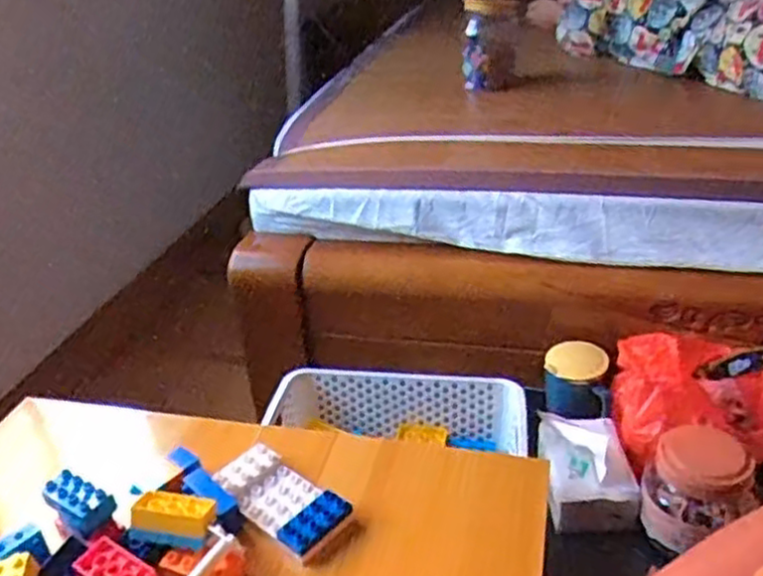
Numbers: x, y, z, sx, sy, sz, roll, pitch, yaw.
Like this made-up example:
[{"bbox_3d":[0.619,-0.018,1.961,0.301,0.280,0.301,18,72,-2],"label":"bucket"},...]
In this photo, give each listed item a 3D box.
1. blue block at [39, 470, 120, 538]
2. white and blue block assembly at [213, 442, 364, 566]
[{"bbox_3d":[-0.260,0.183,0.633,0.063,0.023,0.034,24,53,24],"label":"blue block"},{"bbox_3d":[-0.087,0.194,0.661,0.134,0.034,0.063,22,40,37],"label":"white and blue block assembly"}]

